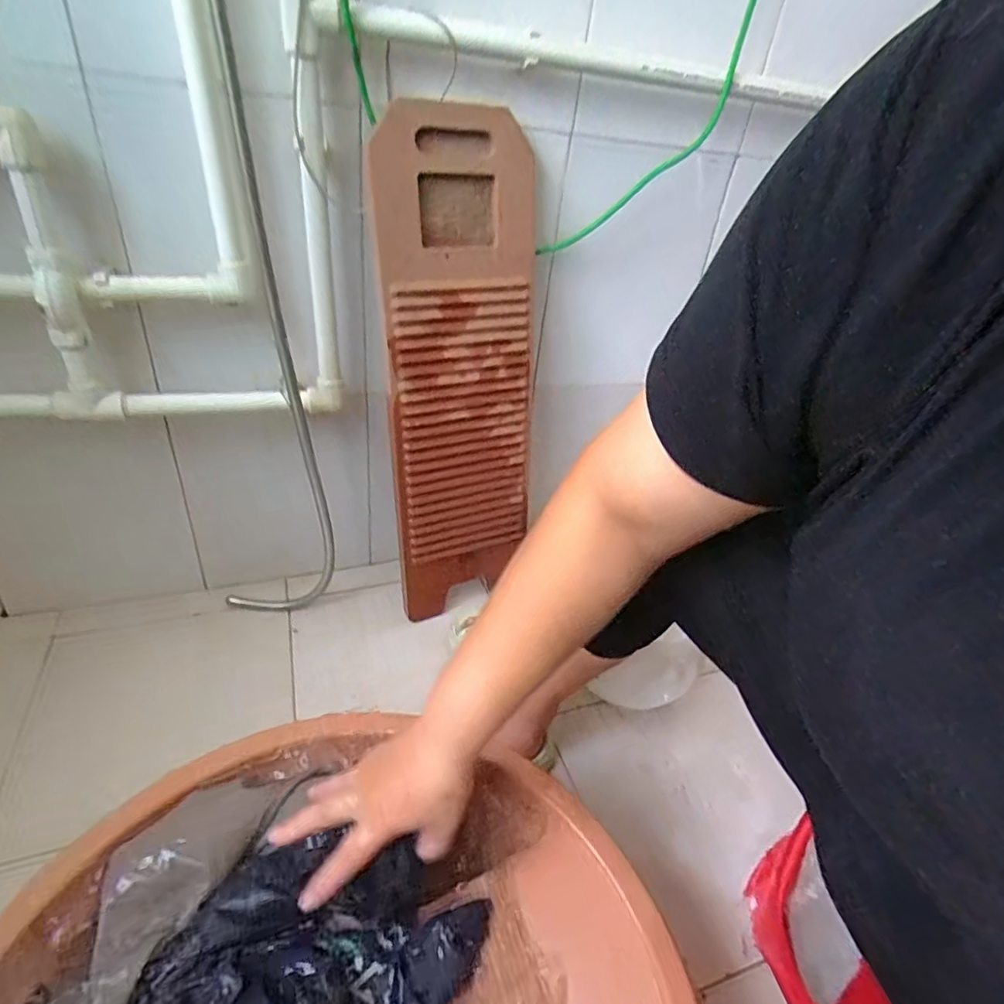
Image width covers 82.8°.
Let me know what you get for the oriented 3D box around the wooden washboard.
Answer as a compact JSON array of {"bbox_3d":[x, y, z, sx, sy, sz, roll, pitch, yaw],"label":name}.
[{"bbox_3d":[-0.053,-0.136,0.729,0.198,0.613,0.023,-11,28,-26],"label":"wooden washboard"}]

